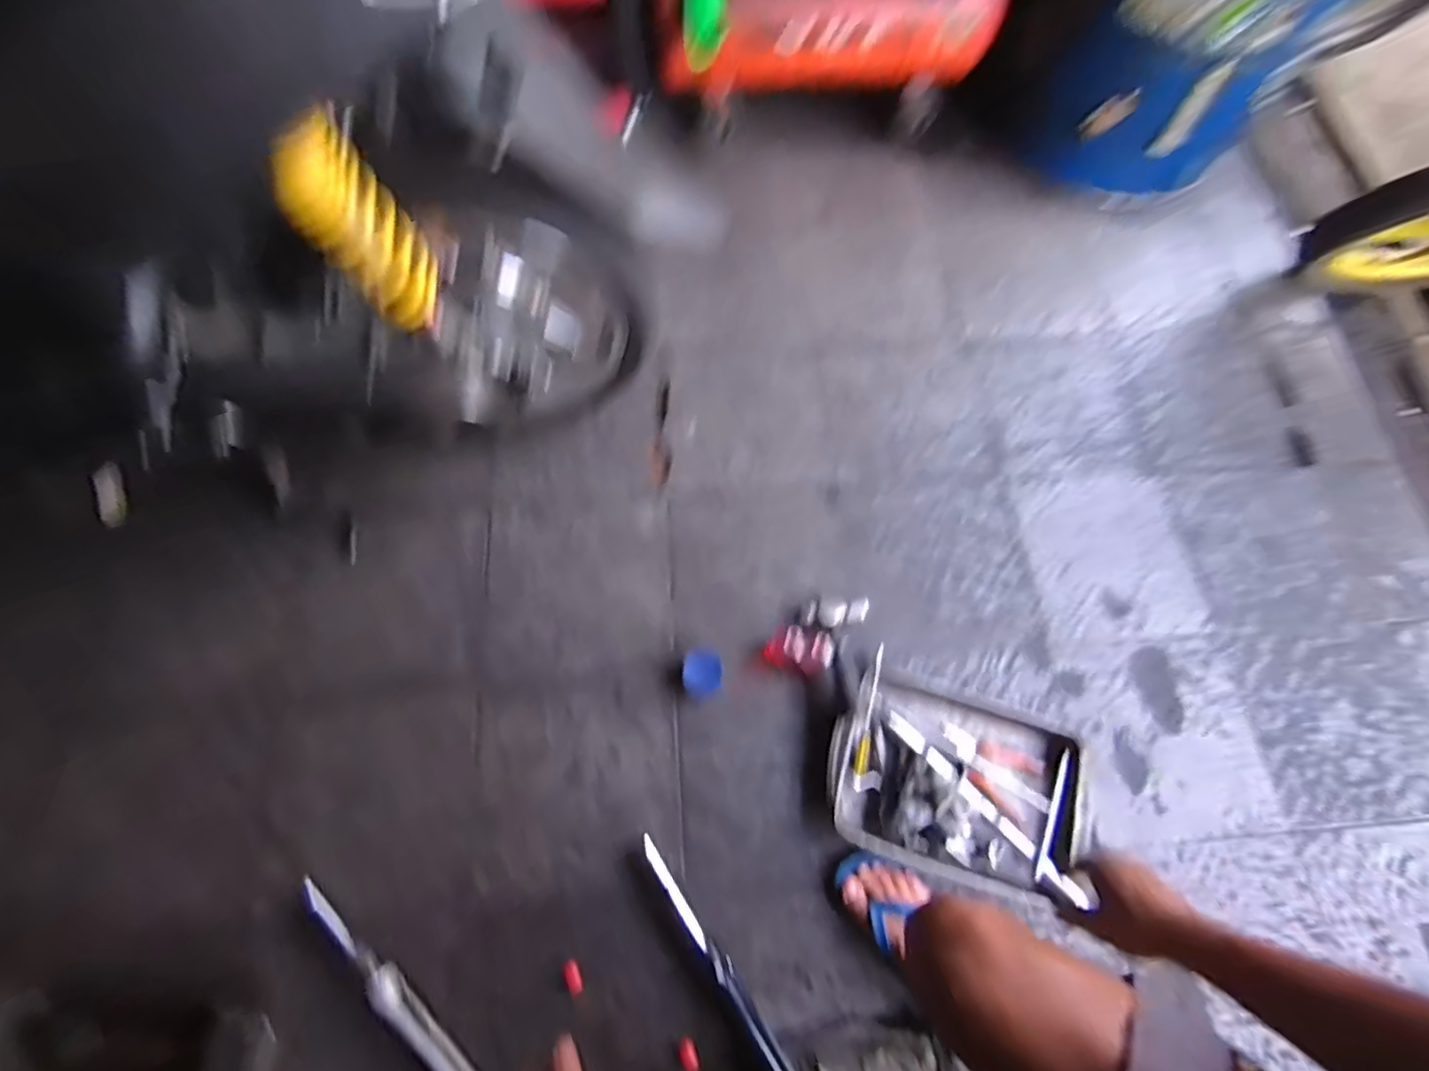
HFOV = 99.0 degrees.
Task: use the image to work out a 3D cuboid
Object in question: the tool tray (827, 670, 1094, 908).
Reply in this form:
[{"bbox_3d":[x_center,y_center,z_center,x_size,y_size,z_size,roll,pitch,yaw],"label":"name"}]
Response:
[{"bbox_3d":[0.348,0.343,0.867,0.349,0.074,0.235,16,71,5],"label":"tool tray"}]

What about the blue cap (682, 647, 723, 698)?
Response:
[{"bbox_3d":[-0.018,0.203,0.916,0.059,0.055,0.072,-2,71,-1],"label":"blue cap"}]

